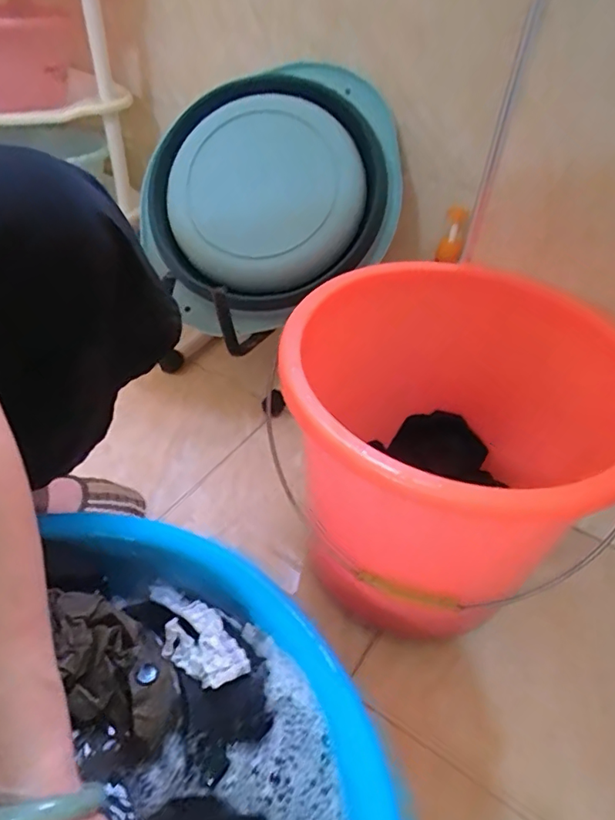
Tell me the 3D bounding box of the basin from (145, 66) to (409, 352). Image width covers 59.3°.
[{"bbox_3d":[-0.059,-0.313,0.759,0.387,0.058,0.354,-38,80,2],"label":"basin"}]

